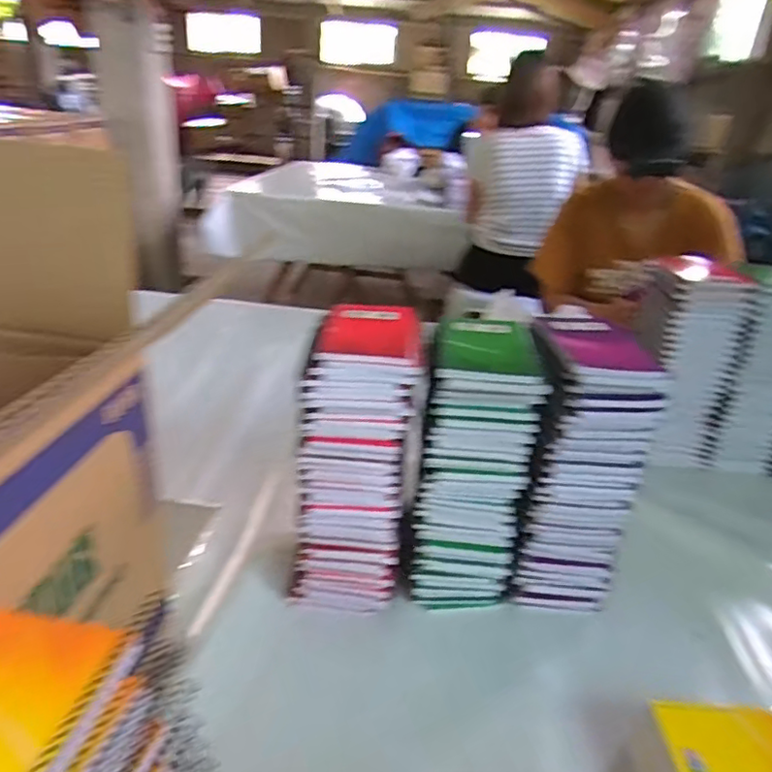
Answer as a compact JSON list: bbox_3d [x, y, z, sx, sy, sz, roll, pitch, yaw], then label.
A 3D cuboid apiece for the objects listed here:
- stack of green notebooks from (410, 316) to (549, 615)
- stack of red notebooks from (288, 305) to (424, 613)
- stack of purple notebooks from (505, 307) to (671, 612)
[{"bbox_3d":[0.086,0.086,0.605,0.097,0.275,0.121,8,26,6],"label":"stack of green notebooks"},{"bbox_3d":[-0.024,0.073,0.612,0.104,0.272,0.127,7,26,5],"label":"stack of red notebooks"},{"bbox_3d":[0.189,0.088,0.622,0.105,0.283,0.117,6,25,2],"label":"stack of purple notebooks"}]

